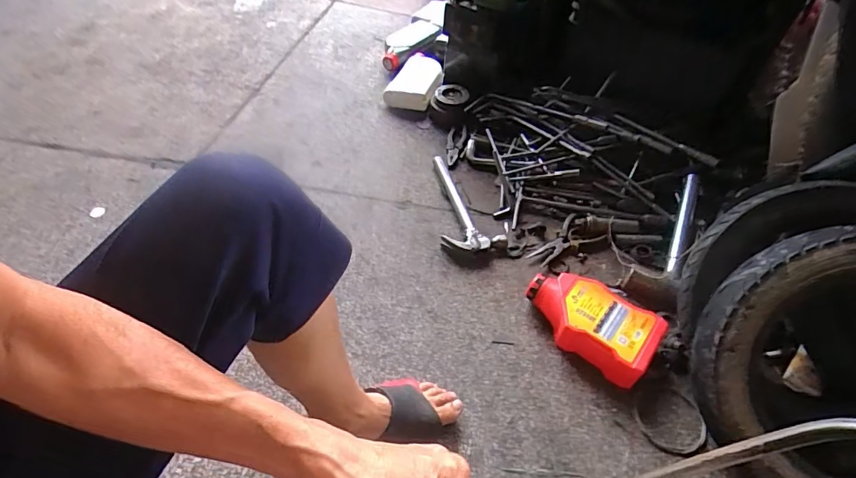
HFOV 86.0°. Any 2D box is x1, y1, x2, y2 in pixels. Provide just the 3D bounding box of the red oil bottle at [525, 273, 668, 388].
[{"bbox_3d":[0.264,0.132,0.750,0.205,0.070,0.122,36,54,24],"label":"red oil bottle"}]

